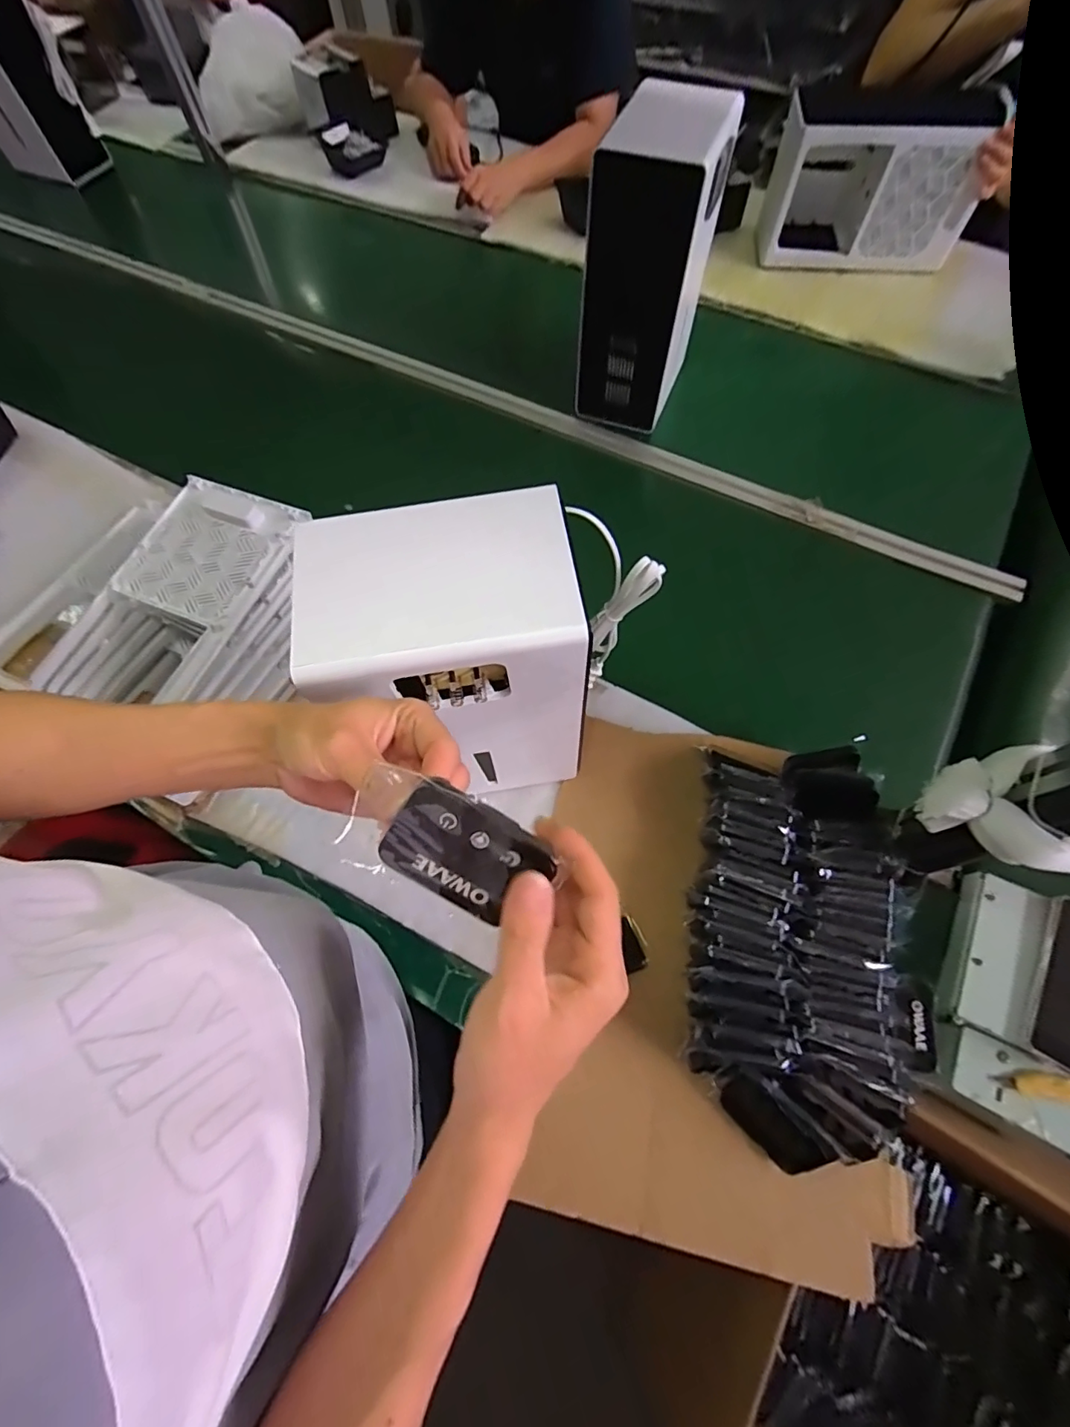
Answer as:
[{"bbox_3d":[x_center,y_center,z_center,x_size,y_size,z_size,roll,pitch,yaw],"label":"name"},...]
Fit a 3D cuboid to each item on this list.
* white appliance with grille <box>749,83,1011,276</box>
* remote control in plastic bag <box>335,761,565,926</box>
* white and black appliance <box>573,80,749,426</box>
[{"bbox_3d":[0.630,-1.001,1.008,0.343,0.207,0.181,9,68,7],"label":"white appliance with grille"},{"bbox_3d":[-0.043,0.068,0.284,0.107,0.019,0.066,26,112,-5],"label":"remote control in plastic bag"},{"bbox_3d":[0.167,-0.657,0.811,0.150,0.349,0.178,21,70,11],"label":"white and black appliance"}]

